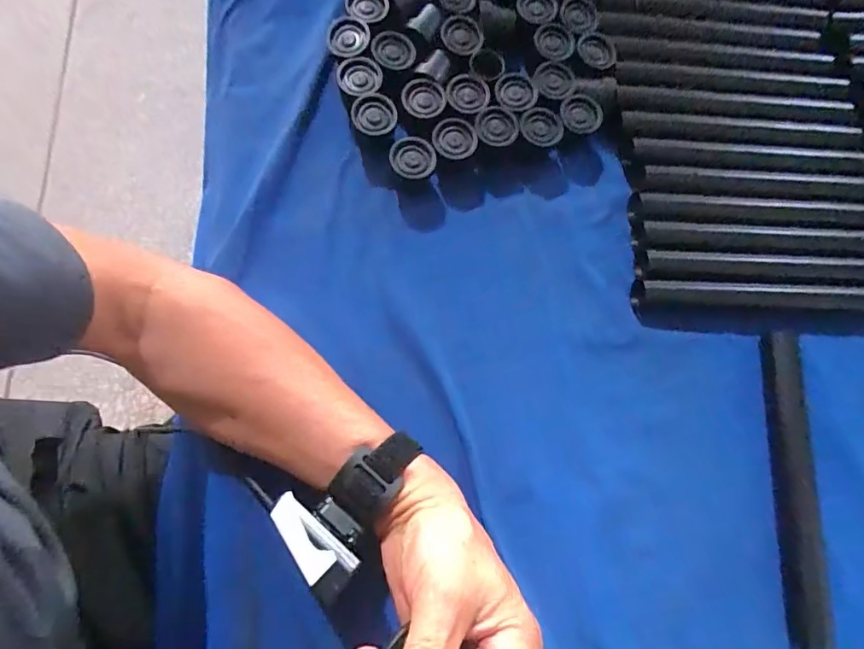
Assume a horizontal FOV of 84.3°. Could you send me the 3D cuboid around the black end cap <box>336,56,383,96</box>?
[{"bbox_3d":[-0.059,-0.196,0.379,0.035,0.015,0.029,16,77,-1],"label":"black end cap"}]

